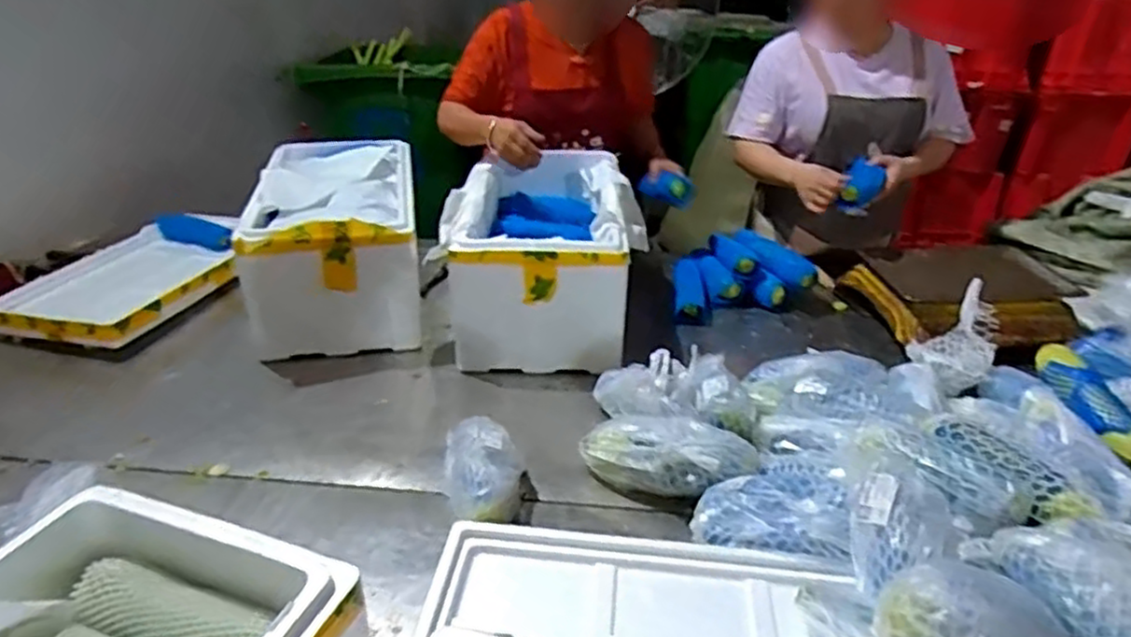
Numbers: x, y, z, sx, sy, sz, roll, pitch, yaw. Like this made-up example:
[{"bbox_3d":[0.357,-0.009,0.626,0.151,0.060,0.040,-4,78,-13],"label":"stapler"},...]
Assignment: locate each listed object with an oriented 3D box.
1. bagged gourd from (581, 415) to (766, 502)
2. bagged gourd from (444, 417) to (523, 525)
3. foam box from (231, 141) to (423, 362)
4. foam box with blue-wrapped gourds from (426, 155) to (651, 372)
[{"bbox_3d":[0.138,0.195,1.000,0.237,0.090,0.101,11,31,18],"label":"bagged gourd"},{"bbox_3d":[-0.108,0.217,0.971,0.107,0.079,0.183,-4,29,-8],"label":"bagged gourd"},{"bbox_3d":[-0.451,-0.159,1.448,0.295,0.259,0.497,-5,30,-10],"label":"foam box"},{"bbox_3d":[-0.044,-0.129,1.416,0.368,0.252,0.499,3,29,4],"label":"foam box with blue-wrapped gourds"}]

